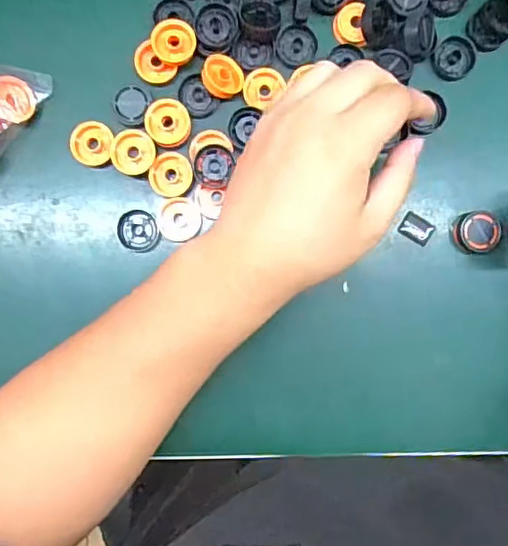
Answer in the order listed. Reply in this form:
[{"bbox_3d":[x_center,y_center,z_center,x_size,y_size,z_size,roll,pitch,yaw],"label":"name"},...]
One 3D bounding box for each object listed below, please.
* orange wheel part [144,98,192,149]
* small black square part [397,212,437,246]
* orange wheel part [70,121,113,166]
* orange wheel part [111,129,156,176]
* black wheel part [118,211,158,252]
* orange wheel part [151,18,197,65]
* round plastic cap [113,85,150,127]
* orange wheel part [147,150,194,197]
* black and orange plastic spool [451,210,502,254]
[{"bbox_3d":[-0.051,-0.089,0.341,0.025,0.011,0.027,-5,89,-1],"label":"orange wheel part"},{"bbox_3d":[0.102,-0.028,0.357,0.021,0.004,0.015,30,89,-1],"label":"small black square part"},{"bbox_3d":[-0.097,-0.078,0.343,0.026,0.015,0.024,0,89,-1],"label":"orange wheel part"},{"bbox_3d":[-0.072,-0.071,0.341,0.024,0.009,0.026,10,102,-8],"label":"orange wheel part"},{"bbox_3d":[-0.070,-0.026,0.349,0.025,0.005,0.024,0,89,-1],"label":"black wheel part"},{"bbox_3d":[-0.047,-0.136,0.340,0.025,0.011,0.024,-2,89,-1],"label":"orange wheel part"},{"bbox_3d":[-0.073,-0.100,0.341,0.021,0.007,0.024,9,89,-1],"label":"round plastic cap"},{"bbox_3d":[-0.050,-0.059,0.344,0.025,0.007,0.025,-1,98,-7],"label":"orange wheel part"},{"bbox_3d":[0.138,-0.025,0.354,0.026,0.011,0.026,0,89,-1],"label":"black and orange plastic spool"}]

